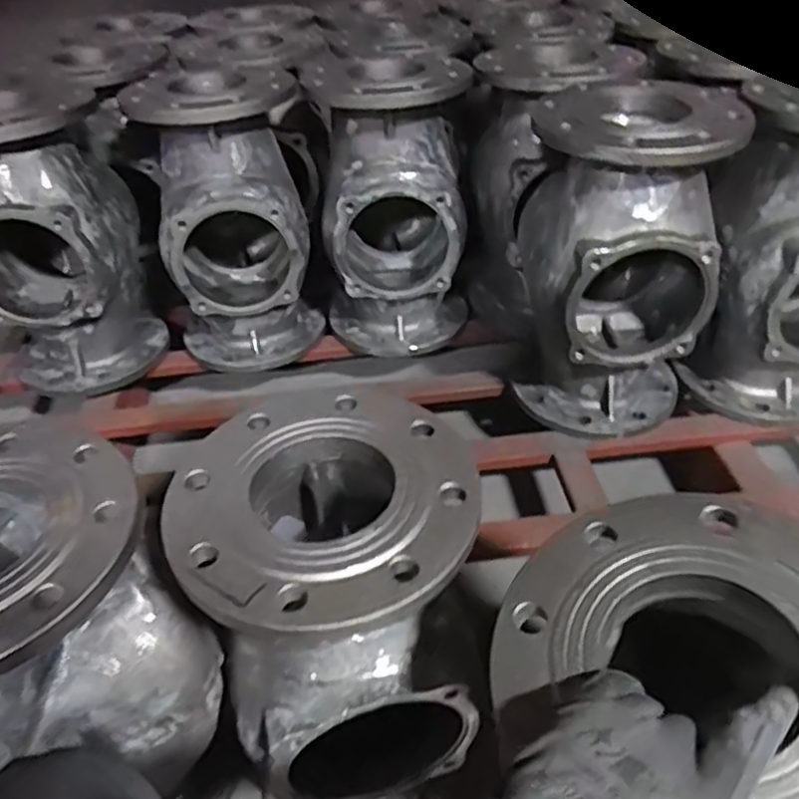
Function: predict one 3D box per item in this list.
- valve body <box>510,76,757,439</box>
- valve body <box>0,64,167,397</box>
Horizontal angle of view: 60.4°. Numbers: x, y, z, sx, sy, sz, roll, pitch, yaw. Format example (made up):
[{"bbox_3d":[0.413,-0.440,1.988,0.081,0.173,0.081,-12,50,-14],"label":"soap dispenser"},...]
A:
[{"bbox_3d":[0.250,-0.162,0.816,0.220,0.355,0.234,6,41,11],"label":"valve body"},{"bbox_3d":[-0.470,-0.210,0.941,0.216,0.373,0.226,-18,42,-17],"label":"valve body"}]

